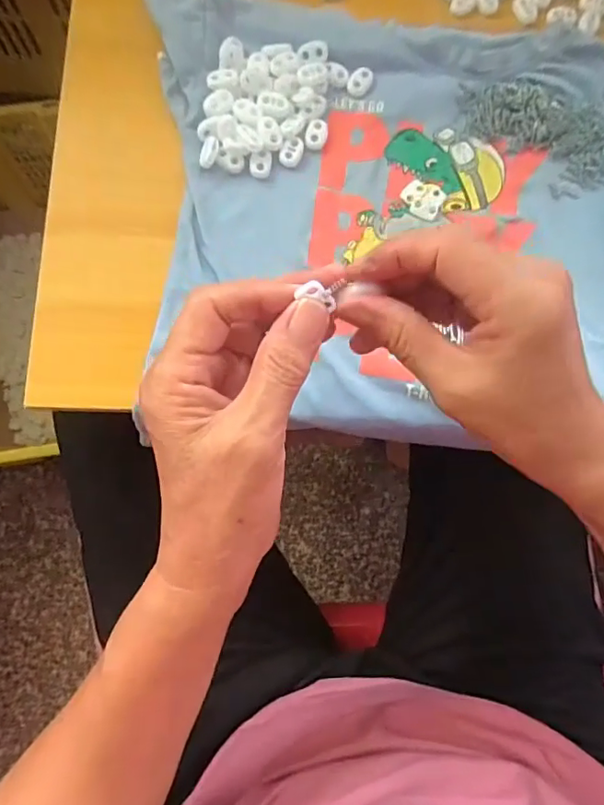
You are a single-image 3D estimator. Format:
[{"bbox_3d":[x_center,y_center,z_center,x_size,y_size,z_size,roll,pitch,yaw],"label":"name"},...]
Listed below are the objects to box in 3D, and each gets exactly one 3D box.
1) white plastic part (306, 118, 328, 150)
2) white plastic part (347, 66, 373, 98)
[{"bbox_3d":[0.010,-0.191,0.363,0.014,0.004,0.023,14,78,-1],"label":"white plastic part"},{"bbox_3d":[0.042,-0.235,0.374,0.015,0.004,0.023,33,79,3],"label":"white plastic part"}]

